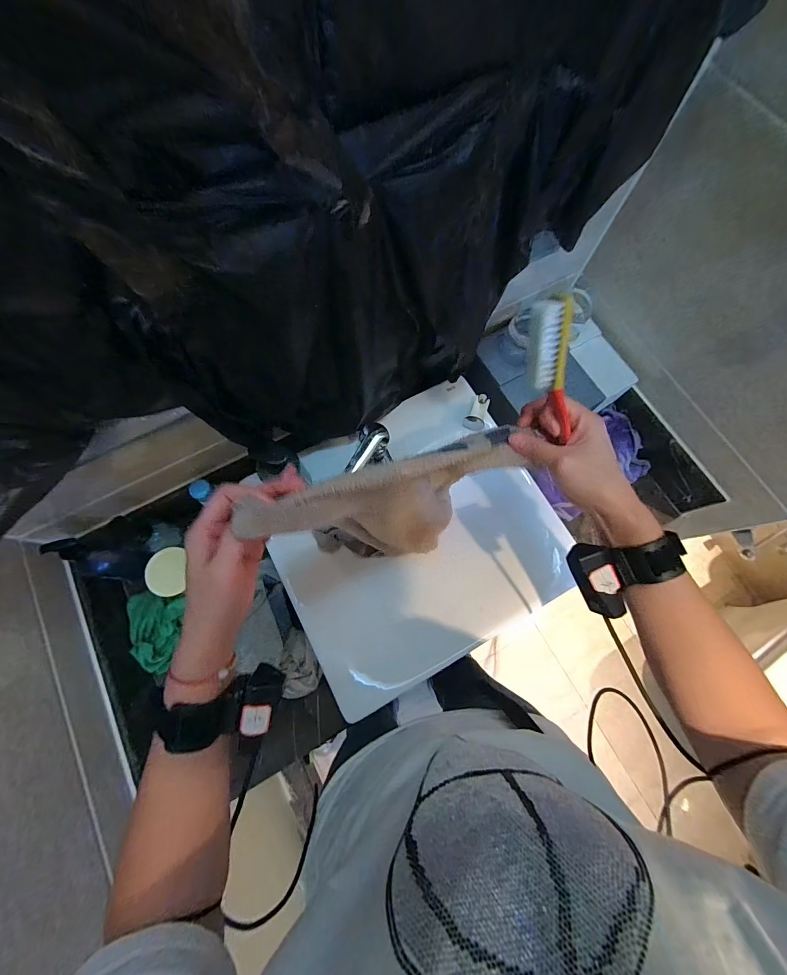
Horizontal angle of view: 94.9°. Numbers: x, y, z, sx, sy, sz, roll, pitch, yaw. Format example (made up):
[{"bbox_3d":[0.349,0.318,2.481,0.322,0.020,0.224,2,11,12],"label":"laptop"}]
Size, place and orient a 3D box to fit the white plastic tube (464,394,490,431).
[{"bbox_3d":[0.158,-0.141,0.668,0.035,0.028,0.070,24,75,5],"label":"white plastic tube"}]

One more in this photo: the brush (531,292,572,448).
[{"bbox_3d":[0.137,-0.095,0.313,0.029,0.125,0.020,-30,35,-9],"label":"brush"}]

